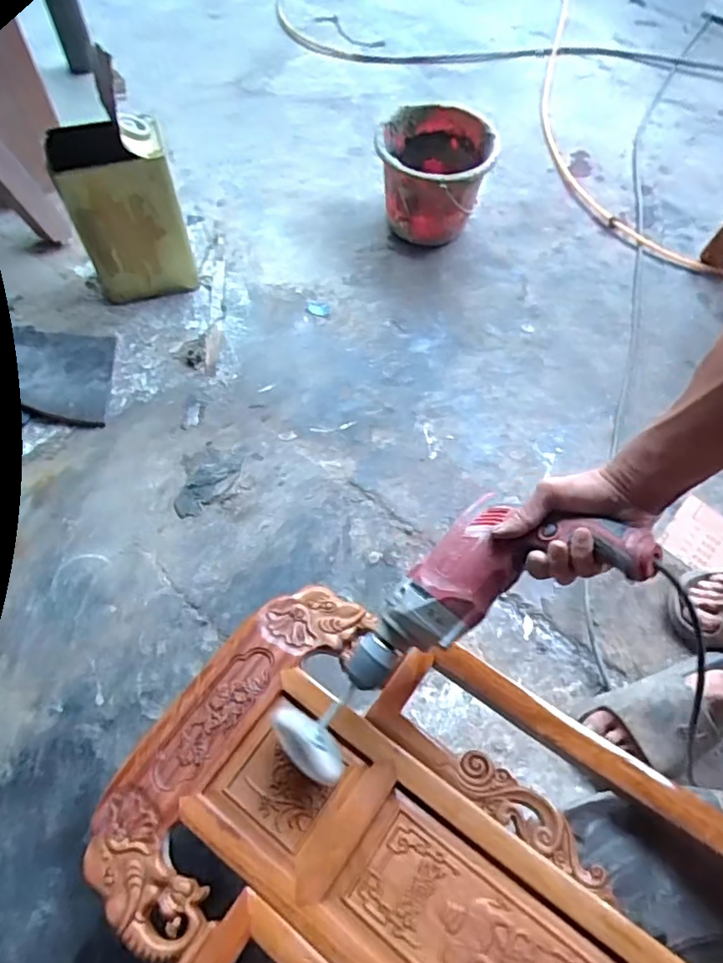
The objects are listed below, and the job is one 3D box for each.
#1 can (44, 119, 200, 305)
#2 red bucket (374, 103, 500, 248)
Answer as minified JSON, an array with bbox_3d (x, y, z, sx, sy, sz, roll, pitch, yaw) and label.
[{"bbox_3d":[-0.390,-0.438,0.964,0.166,0.275,0.096,-20,66,-12],"label":"can"},{"bbox_3d":[0.136,-0.589,1.132,0.219,0.180,0.217,11,63,3],"label":"red bucket"}]

